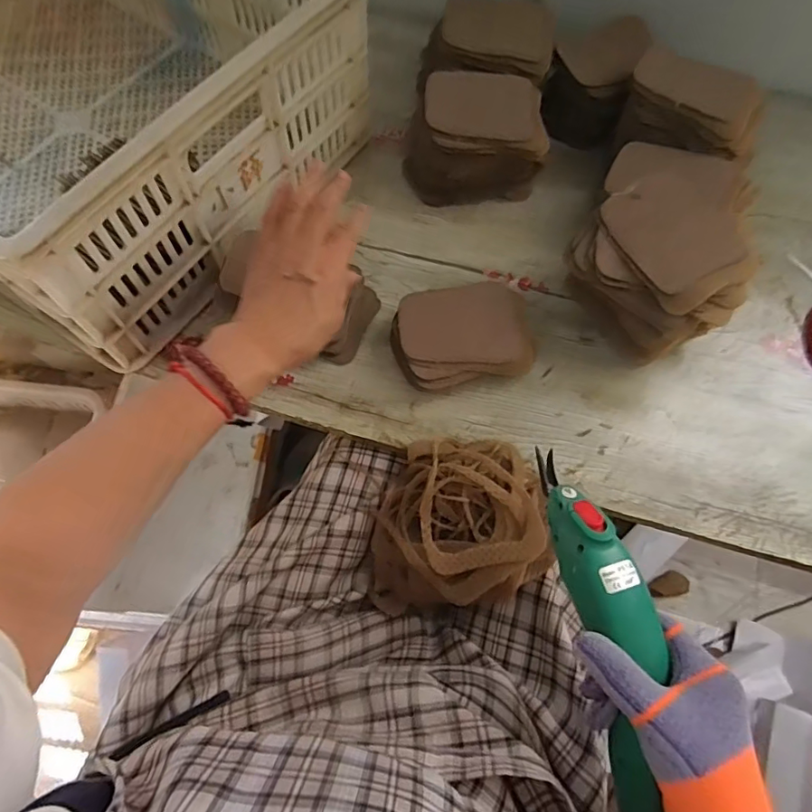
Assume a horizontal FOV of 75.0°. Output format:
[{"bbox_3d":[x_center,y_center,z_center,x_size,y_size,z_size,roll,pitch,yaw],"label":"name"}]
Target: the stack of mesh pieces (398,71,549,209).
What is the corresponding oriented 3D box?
[{"bbox_3d":[0.073,-0.285,0.574,0.142,0.105,0.096,-4,67,-3],"label":"stack of mesh pieces"}]

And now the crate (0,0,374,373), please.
[{"bbox_3d":[-0.400,-0.385,0.560,0.634,0.183,0.439,31,69,12],"label":"crate"}]

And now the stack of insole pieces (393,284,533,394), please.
[{"bbox_3d":[0.053,-0.062,0.503,0.125,0.055,0.086,-9,67,-5],"label":"stack of insole pieces"}]

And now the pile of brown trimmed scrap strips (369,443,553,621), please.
[{"bbox_3d":[0.042,0.098,0.455,0.142,0.087,0.134,-3,66,-2],"label":"pile of brown trimmed scrap strips"}]

